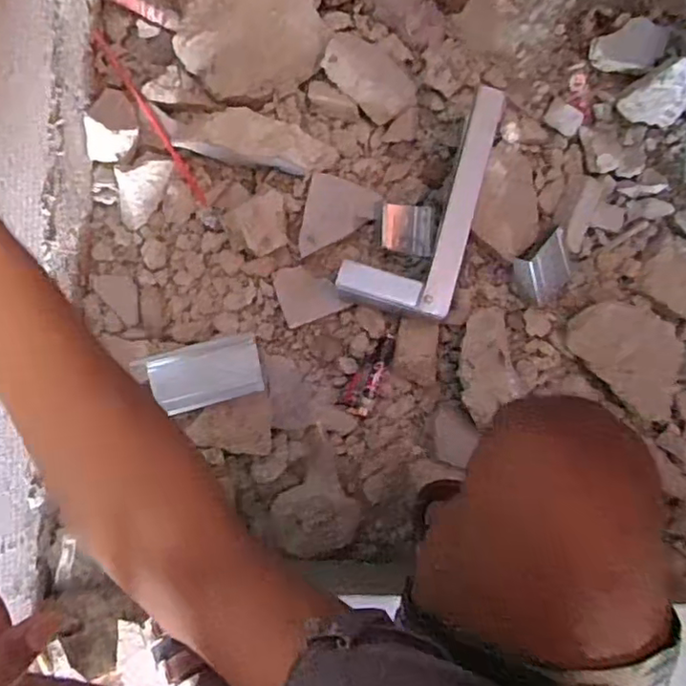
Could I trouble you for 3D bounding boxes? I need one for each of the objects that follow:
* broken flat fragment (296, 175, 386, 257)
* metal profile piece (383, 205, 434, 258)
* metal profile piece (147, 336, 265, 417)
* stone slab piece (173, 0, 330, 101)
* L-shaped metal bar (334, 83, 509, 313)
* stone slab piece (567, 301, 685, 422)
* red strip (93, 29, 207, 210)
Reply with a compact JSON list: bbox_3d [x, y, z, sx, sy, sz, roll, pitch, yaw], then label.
[{"bbox_3d":[-0.003,-0.170,0.824,0.100,0.013,0.115,12,90,0],"label":"broken flat fragment"},{"bbox_3d":[0.090,-0.156,0.841,0.070,0.020,0.068,2,90,0],"label":"metal profile piece"},{"bbox_3d":[-0.169,0.040,0.750,0.134,0.009,0.072,-15,90,0],"label":"metal profile piece"},{"bbox_3d":[-0.110,-0.408,0.798,0.197,0.038,0.152,-45,90,0],"label":"stone slab piece"},{"bbox_3d":[0.096,-0.182,0.741,0.136,0.025,0.293,15,90,0],"label":"L-shaped metal bar"},{"bbox_3d":[0.384,0.012,0.798,0.109,0.027,0.163,-43,90,0],"label":"stone slab piece"},{"bbox_3d":[-0.258,-0.302,0.812,0.015,0.037,0.265,-33,90,0],"label":"red strip"}]

